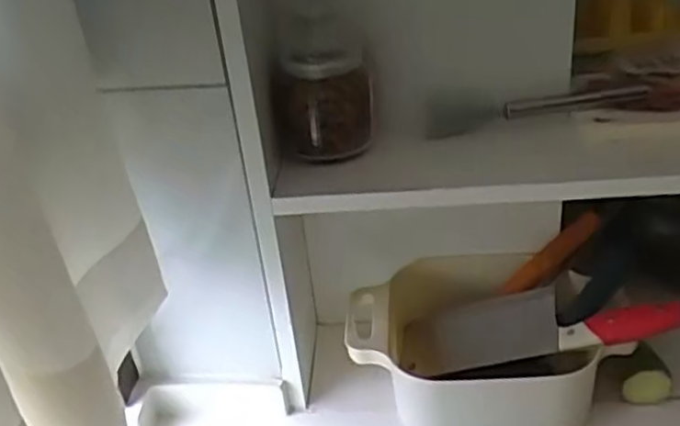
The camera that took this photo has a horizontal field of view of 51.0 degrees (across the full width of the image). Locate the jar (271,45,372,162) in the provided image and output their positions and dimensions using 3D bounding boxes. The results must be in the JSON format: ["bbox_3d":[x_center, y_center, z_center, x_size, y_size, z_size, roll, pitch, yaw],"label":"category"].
[{"bbox_3d":[-0.016,-0.108,0.691,0.091,0.097,0.091,-4,31,3],"label":"jar"}]

